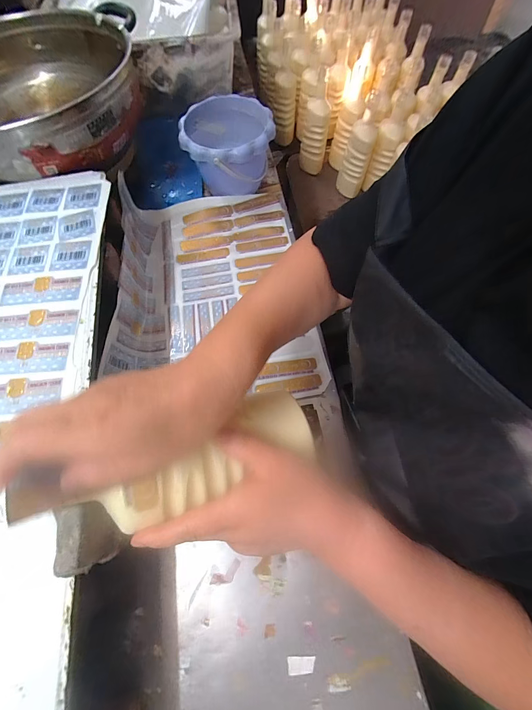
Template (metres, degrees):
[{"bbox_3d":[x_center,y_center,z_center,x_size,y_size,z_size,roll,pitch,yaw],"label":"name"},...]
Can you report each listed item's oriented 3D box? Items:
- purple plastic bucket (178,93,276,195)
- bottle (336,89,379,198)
[{"bbox_3d":[-0.068,-0.364,0.543,0.148,0.113,0.148,0,66,-1],"label":"purple plastic bucket"},{"bbox_3d":[0.272,-0.603,0.878,0.082,0.243,0.086,12,66,4],"label":"bottle"}]

